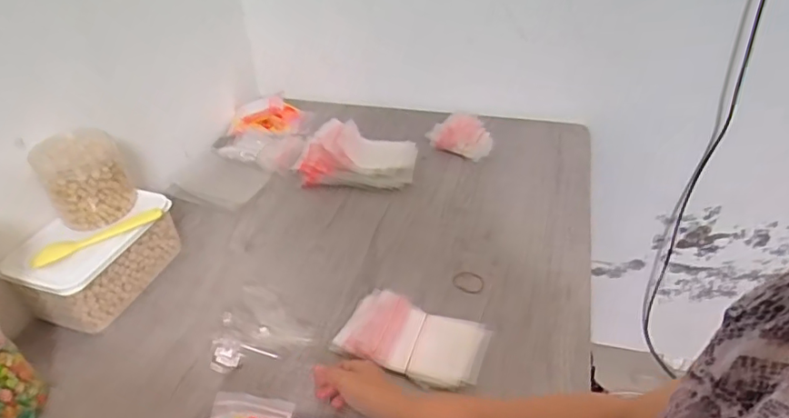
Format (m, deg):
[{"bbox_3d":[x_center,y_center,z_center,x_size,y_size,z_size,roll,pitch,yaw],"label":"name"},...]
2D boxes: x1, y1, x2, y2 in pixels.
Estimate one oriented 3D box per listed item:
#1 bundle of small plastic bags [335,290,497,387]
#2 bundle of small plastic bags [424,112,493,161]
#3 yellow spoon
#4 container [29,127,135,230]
[{"bbox_3d":[0.024,0.150,0.630,0.162,0.020,0.095,13,40,18],"label":"bundle of small plastic bags"},{"bbox_3d":[0.119,-0.129,0.976,0.117,0.058,0.074,16,41,21],"label":"bundle of small plastic bags"},{"bbox_3d":[-0.363,0.033,0.667,0.152,0.012,0.027,-27,44,-29],"label":"yellow spoon"},{"bbox_3d":[-0.399,-0.043,0.695,0.095,0.101,0.095,-1,38,1],"label":"container"}]

